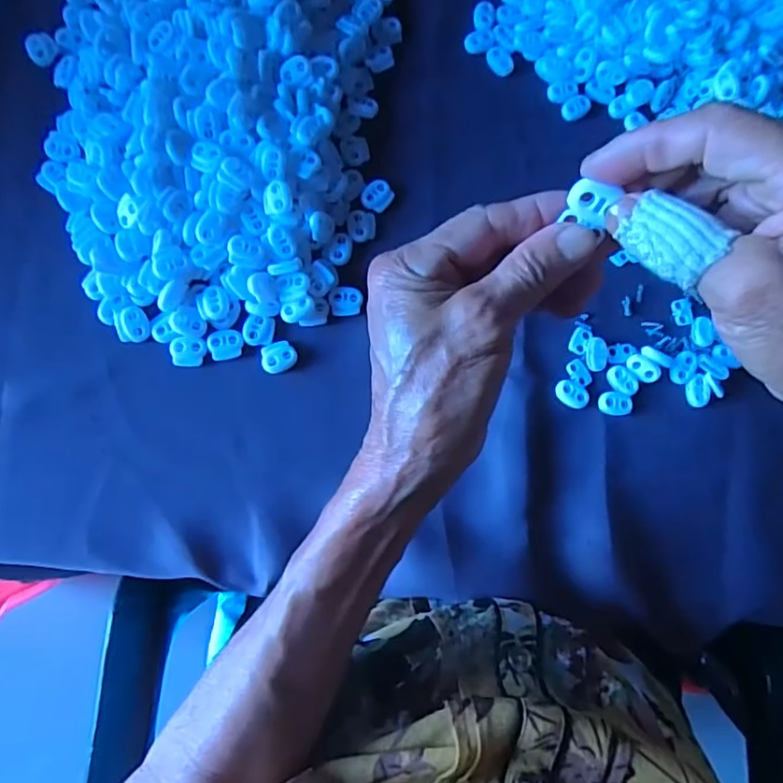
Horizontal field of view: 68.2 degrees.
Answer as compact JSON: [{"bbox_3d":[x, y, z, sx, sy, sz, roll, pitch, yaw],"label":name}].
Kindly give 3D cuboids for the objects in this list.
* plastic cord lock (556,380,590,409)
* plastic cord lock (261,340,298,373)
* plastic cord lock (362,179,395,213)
[{"bbox_3d":[0.118,0.002,0.377,0.022,0.004,0.016,37,80,2],"label":"plastic cord lock"},{"bbox_3d":[-0.071,-0.022,0.367,0.022,0.005,0.018,-19,83,-7],"label":"plastic cord lock"},{"bbox_3d":[-0.009,-0.133,0.390,0.022,0.004,0.019,-42,87,-9],"label":"plastic cord lock"}]

